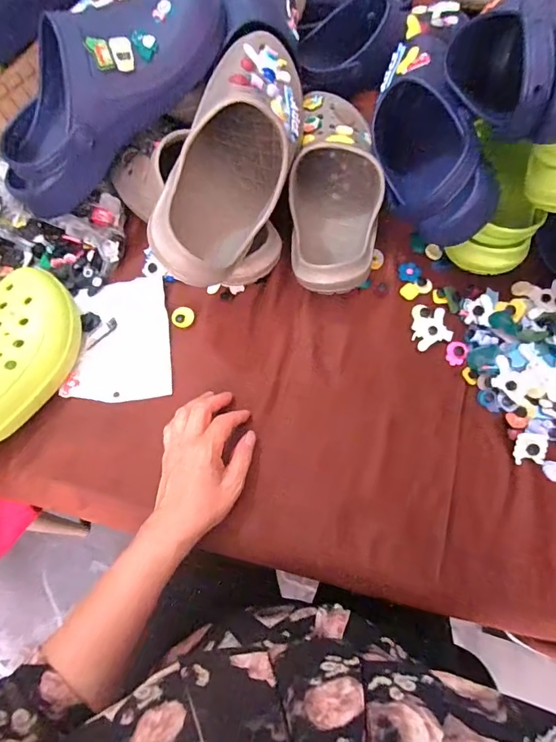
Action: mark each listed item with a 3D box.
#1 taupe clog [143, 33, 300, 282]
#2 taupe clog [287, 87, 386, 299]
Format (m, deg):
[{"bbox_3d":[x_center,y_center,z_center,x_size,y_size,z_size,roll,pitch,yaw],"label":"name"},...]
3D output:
[{"bbox_3d":[-0.040,-0.213,0.444,0.106,0.098,0.284,21,70,-22],"label":"taupe clog"},{"bbox_3d":[0.067,-0.211,0.517,0.099,0.079,0.269,8,70,3],"label":"taupe clog"}]

